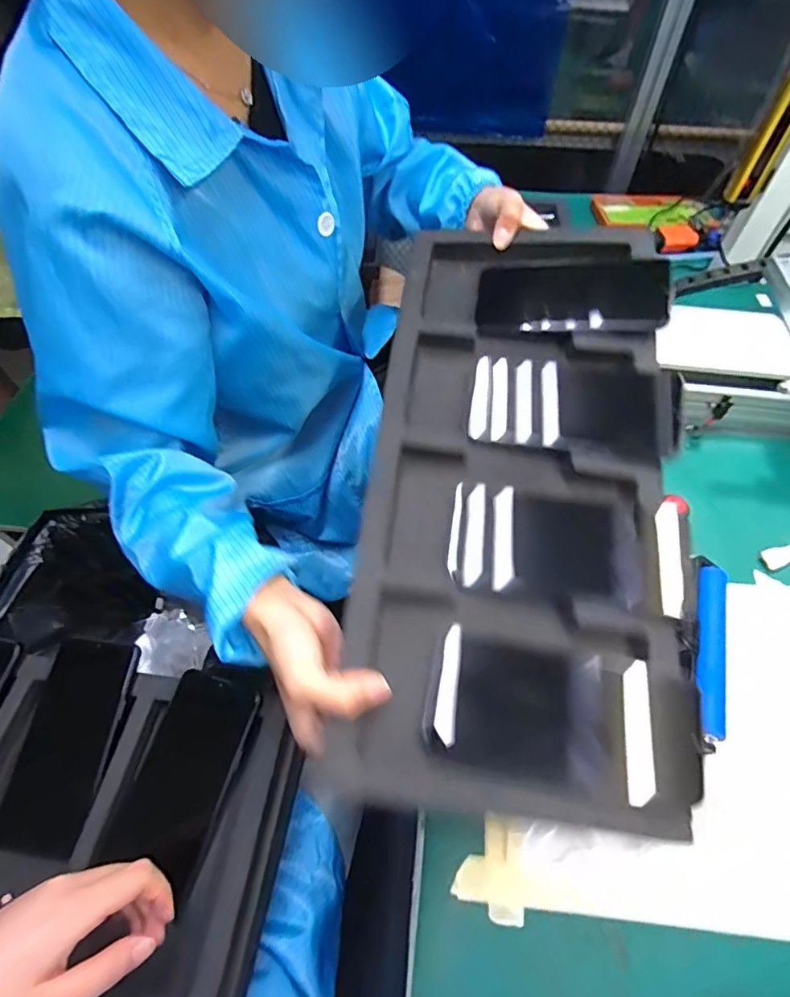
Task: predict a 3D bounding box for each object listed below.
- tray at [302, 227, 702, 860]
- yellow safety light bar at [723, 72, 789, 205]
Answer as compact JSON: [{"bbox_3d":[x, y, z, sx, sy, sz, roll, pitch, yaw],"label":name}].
[{"bbox_3d":[0.098,-0.030,0.384,0.223,0.034,0.474,8,65,2],"label":"tray"},{"bbox_3d":[0.471,-0.464,0.600,0.037,0.192,0.054,36,64,21],"label":"yellow safety light bar"}]

